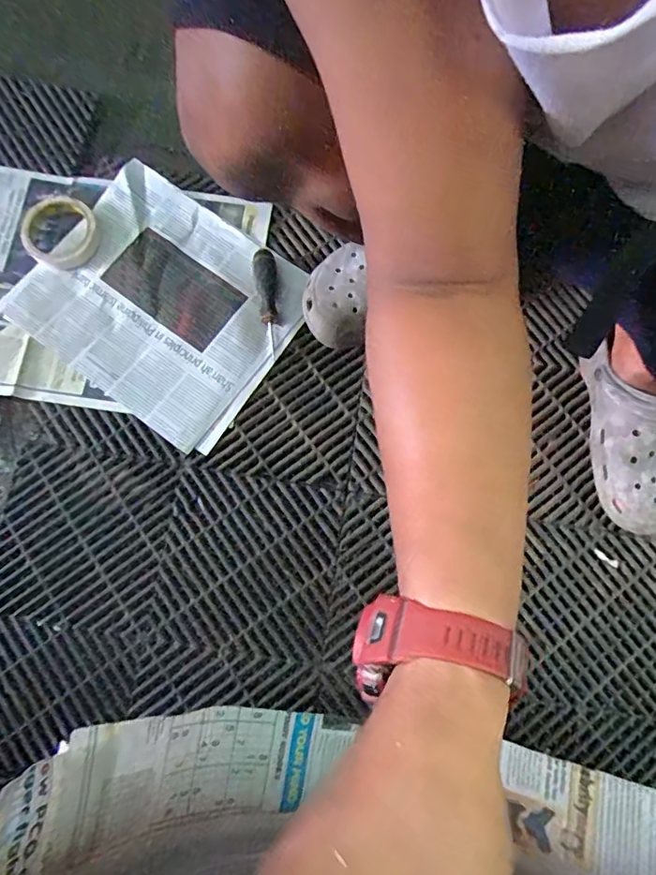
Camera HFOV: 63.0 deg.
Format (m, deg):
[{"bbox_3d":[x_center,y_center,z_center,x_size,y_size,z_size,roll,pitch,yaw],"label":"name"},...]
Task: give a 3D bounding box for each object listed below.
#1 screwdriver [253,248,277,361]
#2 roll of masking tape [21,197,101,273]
[{"bbox_3d":[-0.079,-0.177,0.700,0.029,0.026,0.144,-5,76,-3],"label":"screwdriver"},{"bbox_3d":[-0.363,-0.279,0.725,0.097,0.027,0.110,-38,78,-12],"label":"roll of masking tape"}]

